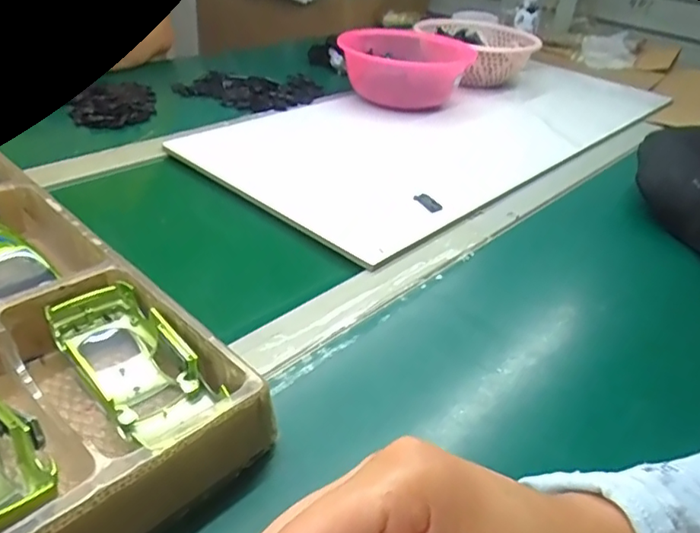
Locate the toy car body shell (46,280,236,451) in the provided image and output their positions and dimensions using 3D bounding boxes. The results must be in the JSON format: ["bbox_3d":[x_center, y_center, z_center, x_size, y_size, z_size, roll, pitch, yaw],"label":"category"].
[{"bbox_3d":[-0.124,0.061,0.331,0.052,0.039,0.127,-25,45,-37],"label":"toy car body shell"}]

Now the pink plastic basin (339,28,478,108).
[{"bbox_3d":[0.082,-0.289,0.837,0.180,0.076,0.186,14,35,11],"label":"pink plastic basin"}]

